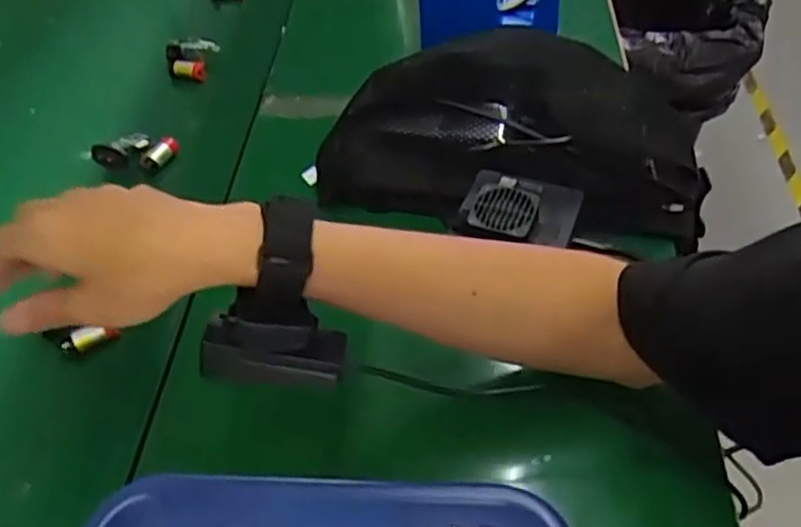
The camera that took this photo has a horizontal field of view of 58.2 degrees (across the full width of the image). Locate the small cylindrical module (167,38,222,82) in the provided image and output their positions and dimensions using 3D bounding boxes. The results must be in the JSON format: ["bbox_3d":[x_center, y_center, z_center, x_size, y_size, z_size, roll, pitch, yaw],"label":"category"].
[{"bbox_3d":[-0.209,-0.203,0.714,0.047,0.020,0.044,6,48,8],"label":"small cylindrical module"}]

